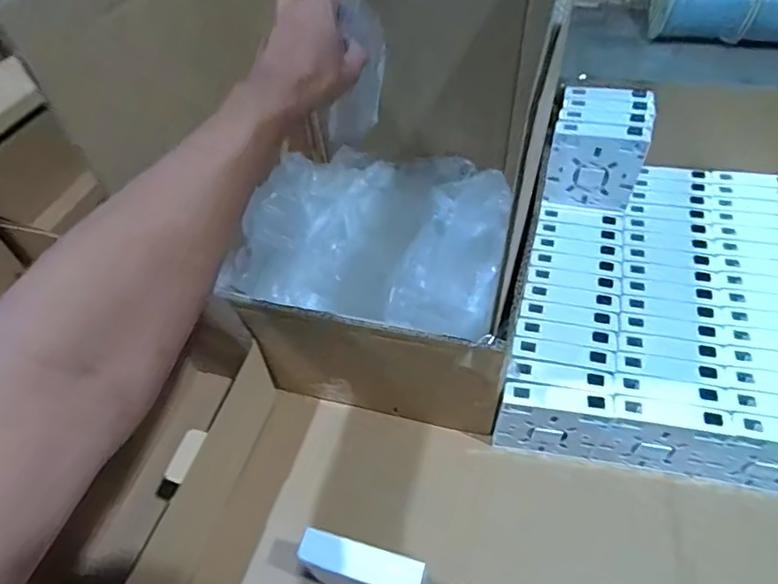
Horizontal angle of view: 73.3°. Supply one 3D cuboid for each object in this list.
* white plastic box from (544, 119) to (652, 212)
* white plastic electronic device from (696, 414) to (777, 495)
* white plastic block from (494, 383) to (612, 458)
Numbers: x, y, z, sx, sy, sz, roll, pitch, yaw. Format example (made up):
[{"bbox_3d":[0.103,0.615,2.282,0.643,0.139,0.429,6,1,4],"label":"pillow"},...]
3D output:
[{"bbox_3d":[0.206,-0.122,0.528,0.084,0.093,0.022,10,50,14],"label":"white plastic box"},{"bbox_3d":[0.309,0.136,0.422,0.084,0.087,0.020,8,49,13],"label":"white plastic electronic device"},{"bbox_3d":[0.138,0.112,0.451,0.084,0.085,0.020,4,49,10],"label":"white plastic block"}]

